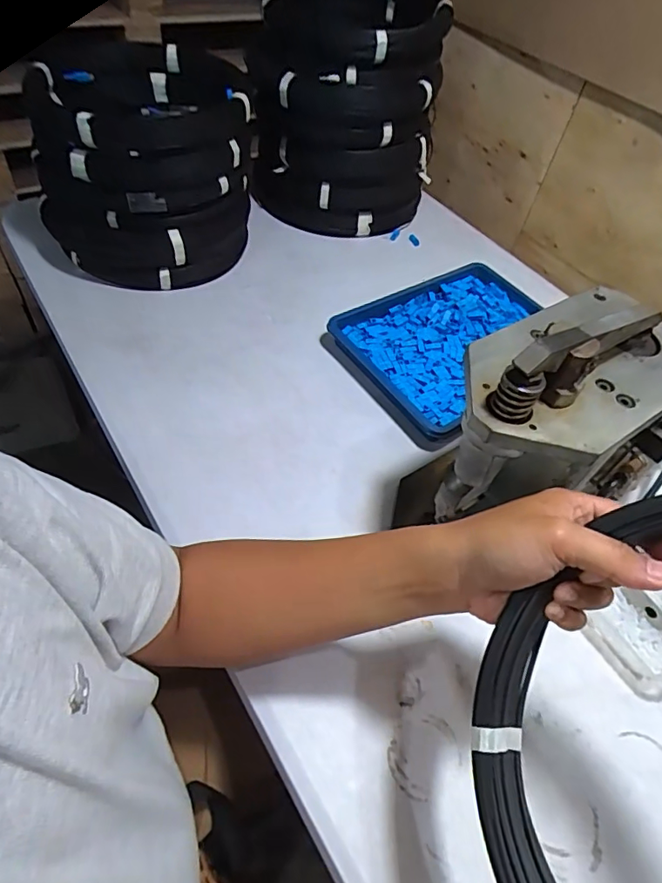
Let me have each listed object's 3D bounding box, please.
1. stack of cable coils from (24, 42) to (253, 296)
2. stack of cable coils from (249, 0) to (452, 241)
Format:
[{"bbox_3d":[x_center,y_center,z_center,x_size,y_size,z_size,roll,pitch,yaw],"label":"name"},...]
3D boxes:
[{"bbox_3d":[-0.264,-0.401,0.740,0.289,0.216,0.291,2,52,-6],"label":"stack of cable coils"},{"bbox_3d":[0.024,-0.555,0.850,0.294,0.309,0.266,10,52,0],"label":"stack of cable coils"}]

